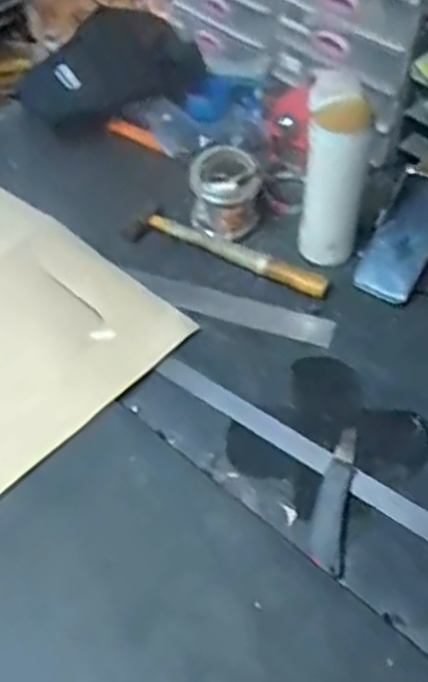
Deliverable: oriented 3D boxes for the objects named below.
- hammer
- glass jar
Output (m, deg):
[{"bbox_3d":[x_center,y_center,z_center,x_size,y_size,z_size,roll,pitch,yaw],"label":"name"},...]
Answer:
[{"bbox_3d":[0.016,-0.125,0.965,0.305,0.027,0.057,22,56,15],"label":"hammer"},{"bbox_3d":[0.015,-0.206,0.971,0.099,0.091,0.083,1,53,1],"label":"glass jar"}]

